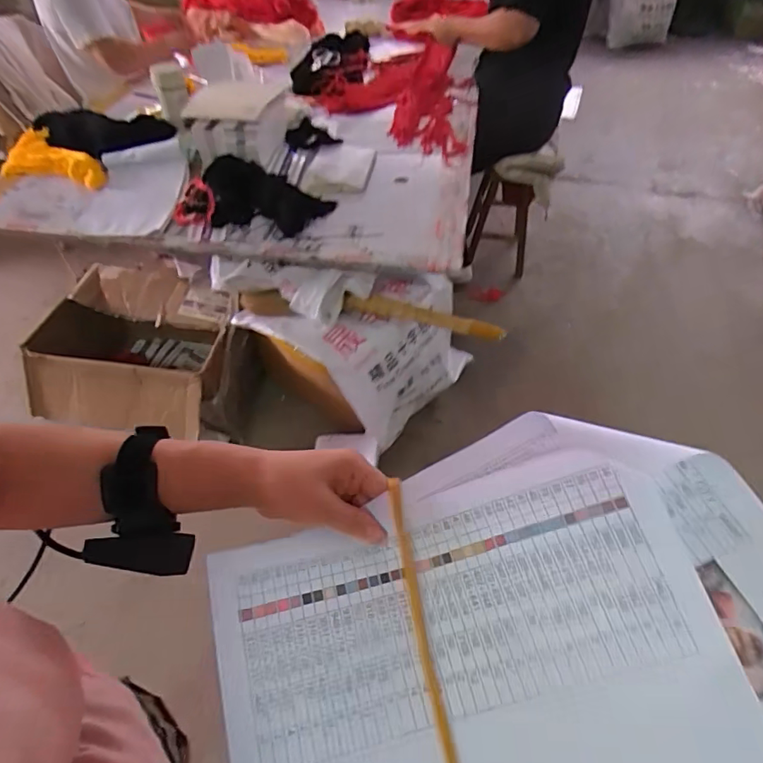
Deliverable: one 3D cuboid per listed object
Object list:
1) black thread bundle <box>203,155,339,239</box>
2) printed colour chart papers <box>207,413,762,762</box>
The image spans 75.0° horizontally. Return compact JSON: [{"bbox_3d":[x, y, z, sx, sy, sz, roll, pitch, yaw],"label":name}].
[{"bbox_3d":[-0.286,-0.449,1.220,0.331,0.080,0.187,15,54,9],"label":"black thread bundle"},{"bbox_3d":[0.073,0.153,0.301,0.342,0.042,0.244,-14,69,7],"label":"printed colour chart papers"}]

